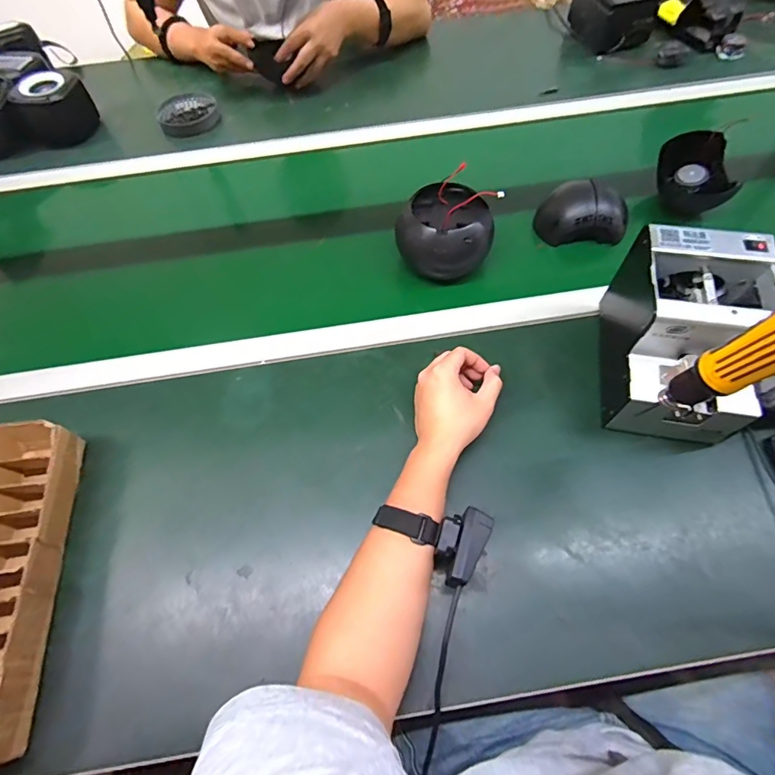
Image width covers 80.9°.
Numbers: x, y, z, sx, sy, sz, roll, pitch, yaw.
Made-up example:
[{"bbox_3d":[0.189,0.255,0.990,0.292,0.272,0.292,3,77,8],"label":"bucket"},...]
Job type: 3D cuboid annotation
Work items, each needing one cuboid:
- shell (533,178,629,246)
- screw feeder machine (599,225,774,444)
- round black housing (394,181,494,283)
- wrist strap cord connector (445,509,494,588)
[{"bbox_3d":[0.287,-0.253,0.664,0.124,0.066,0.074,18,63,12],"label":"shell"},{"bbox_3d":[0.324,-0.055,0.500,0.130,0.151,0.183,11,62,8],"label":"screw feeder machine"},{"bbox_3d":[0.078,-0.212,0.637,0.126,0.098,0.107,5,61,5],"label":"round black housing"},{"bbox_3d":[0.076,0.149,0.424,0.027,0.020,0.073,20,62,13],"label":"wrist strap cord connector"}]

